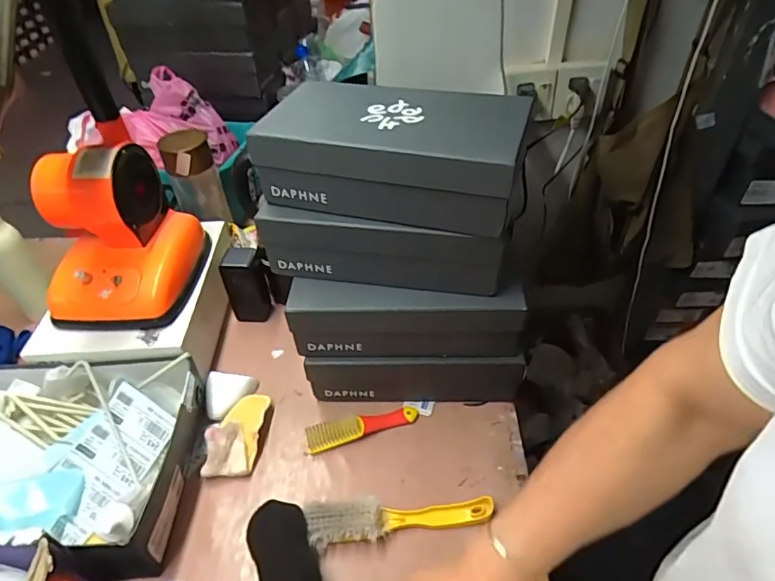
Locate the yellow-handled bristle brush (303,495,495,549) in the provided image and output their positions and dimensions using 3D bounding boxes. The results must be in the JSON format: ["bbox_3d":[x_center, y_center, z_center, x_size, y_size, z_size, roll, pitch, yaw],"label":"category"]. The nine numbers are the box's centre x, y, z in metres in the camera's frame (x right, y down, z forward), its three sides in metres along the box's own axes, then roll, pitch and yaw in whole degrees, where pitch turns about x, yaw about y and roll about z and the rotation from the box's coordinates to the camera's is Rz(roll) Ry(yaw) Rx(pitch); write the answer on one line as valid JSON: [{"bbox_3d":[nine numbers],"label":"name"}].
[{"bbox_3d":[0.015,0.271,0.596,0.219,0.033,0.047,-6,44,-3],"label":"yellow-handled bristle brush"}]

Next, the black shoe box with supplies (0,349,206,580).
[{"bbox_3d":[-0.425,0.213,0.621,0.340,0.095,0.266,-4,44,-1],"label":"black shoe box with supplies"}]

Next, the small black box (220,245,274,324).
[{"bbox_3d":[-0.235,-0.007,0.828,0.058,0.129,0.048,-2,44,0],"label":"small black box"}]

